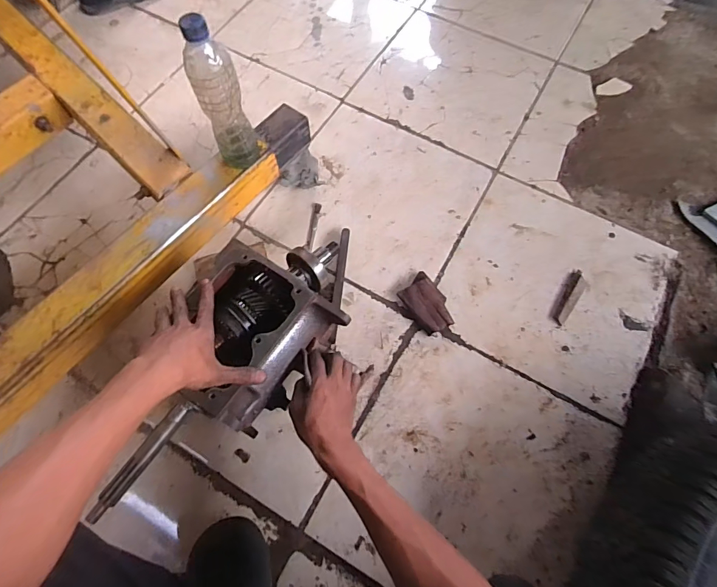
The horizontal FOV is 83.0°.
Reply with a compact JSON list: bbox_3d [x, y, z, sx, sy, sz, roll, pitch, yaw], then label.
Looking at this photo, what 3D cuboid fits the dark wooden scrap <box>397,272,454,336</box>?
[{"bbox_3d":[0.131,0.018,0.761,0.076,0.023,0.112,-29,72,-13],"label":"dark wooden scrap"}]

